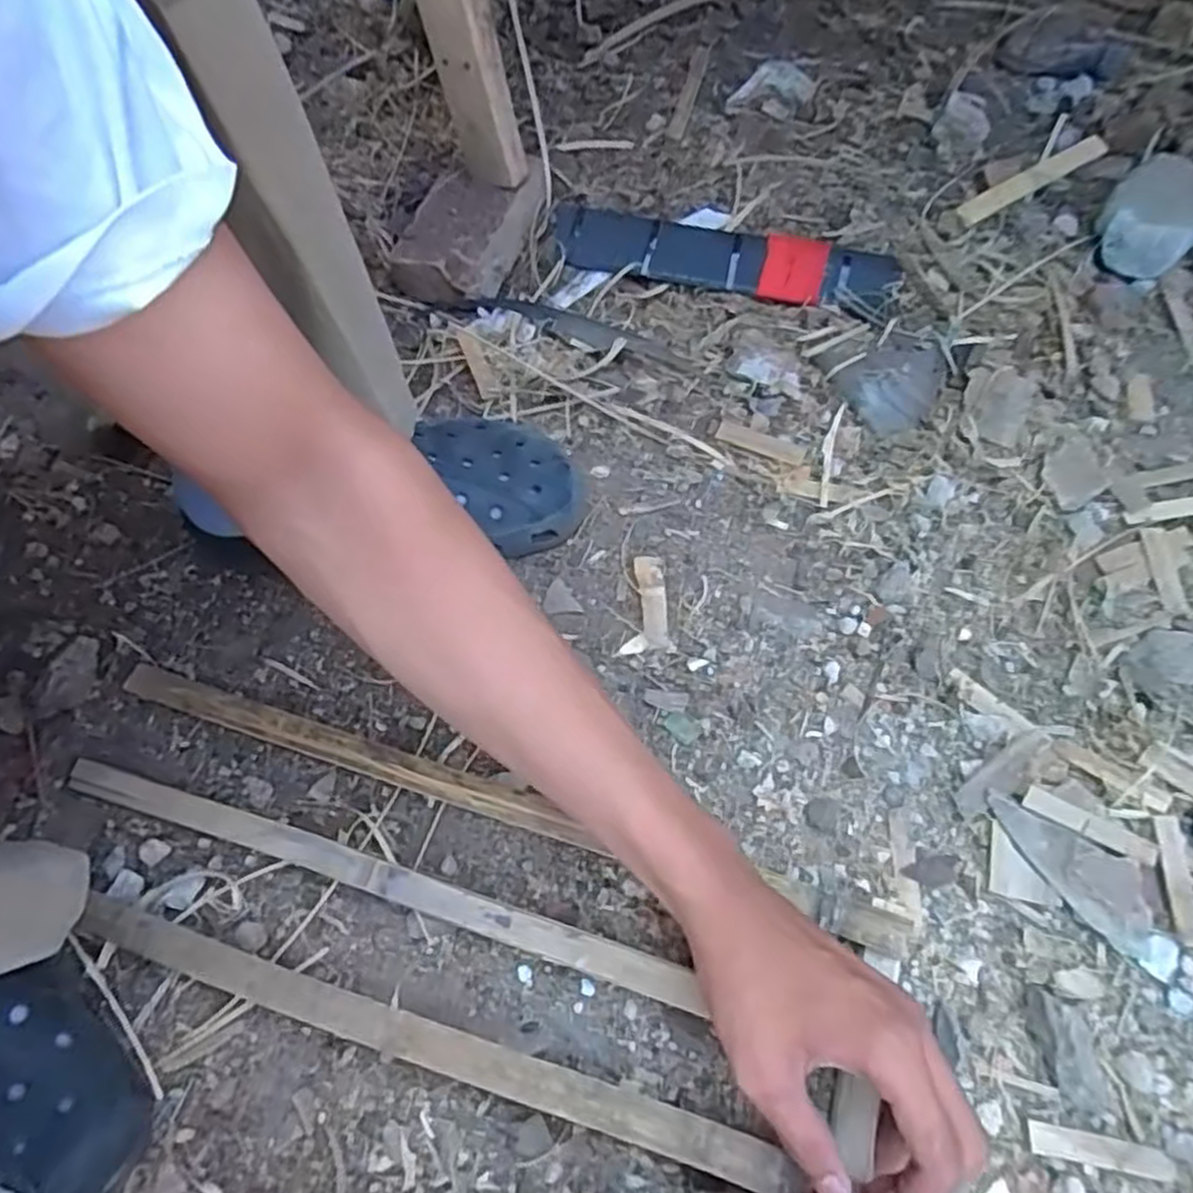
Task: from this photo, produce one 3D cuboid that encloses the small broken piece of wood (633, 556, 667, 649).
[{"bbox_3d":[0.039,0.003,0.536,0.019,0.005,0.070,-5,61,-1],"label":"small broken piece of wood"}]

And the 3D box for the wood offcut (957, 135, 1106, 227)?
[{"bbox_3d":[0.419,-0.402,0.745,0.174,0.009,0.023,-30,76,-10],"label":"wood offcut"}]

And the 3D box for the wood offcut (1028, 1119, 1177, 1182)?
[{"bbox_3d":[0.241,0.265,0.369,0.065,0.005,0.013,8,63,9],"label":"wood offcut"}]

